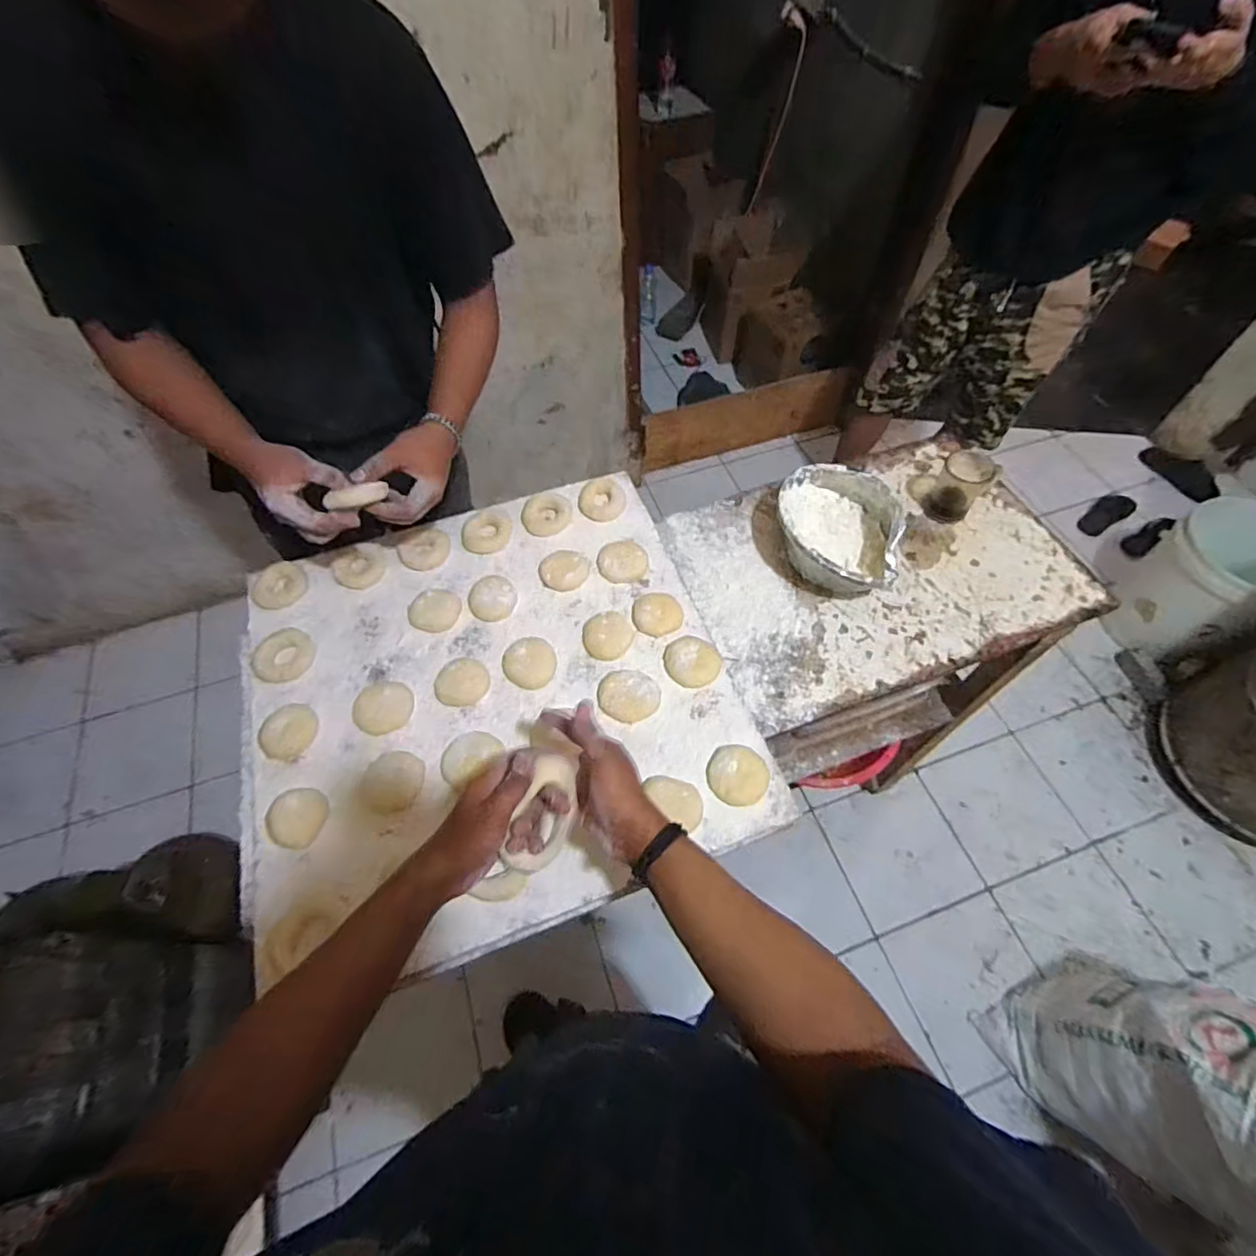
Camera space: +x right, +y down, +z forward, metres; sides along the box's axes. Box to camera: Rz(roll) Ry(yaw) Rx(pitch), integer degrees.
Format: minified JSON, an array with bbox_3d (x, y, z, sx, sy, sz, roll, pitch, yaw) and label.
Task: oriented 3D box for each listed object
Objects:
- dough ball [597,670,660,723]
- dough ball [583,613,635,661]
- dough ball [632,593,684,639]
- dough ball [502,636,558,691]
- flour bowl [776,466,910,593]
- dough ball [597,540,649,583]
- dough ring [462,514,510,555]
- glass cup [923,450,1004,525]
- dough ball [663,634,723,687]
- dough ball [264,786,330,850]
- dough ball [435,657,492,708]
[{"bbox_3d":[0.001,0.080,0.693,0.071,0.018,0.062,19,62,15],"label":"dough ball"},{"bbox_3d":[-0.026,0.007,0.738,0.064,0.019,0.065,-2,59,3],"label":"dough ball"},{"bbox_3d":[0.039,-0.021,0.756,0.065,0.015,0.065,-2,59,3],"label":"dough ball"},{"bbox_3d":[-0.123,0.044,0.719,0.065,0.028,0.062,-22,60,-9],"label":"dough ball"},{"bbox_3d":[0.301,-0.138,0.827,0.171,0.082,0.191,8,60,9],"label":"flour bowl"},{"bbox_3d":[-0.007,-0.095,0.809,0.068,0.029,0.063,-2,59,3],"label":"dough ball"},{"bbox_3d":[-0.207,-0.137,0.834,0.066,0.020,0.064,-2,59,3],"label":"dough ring"},{"bbox_3d":[0.508,-0.213,0.877,0.081,0.088,0.063,31,65,21],"label":"glass cup"},{"bbox_3d":[0.081,0.040,0.719,0.070,0.026,0.066,-2,59,3],"label":"dough ball"},{"bbox_3d":[-0.357,0.204,0.620,0.054,0.029,0.060,17,61,14],"label":"dough ball"},{"bbox_3d":[-0.206,0.067,0.710,0.063,0.020,0.057,10,60,10],"label":"dough ball"}]

